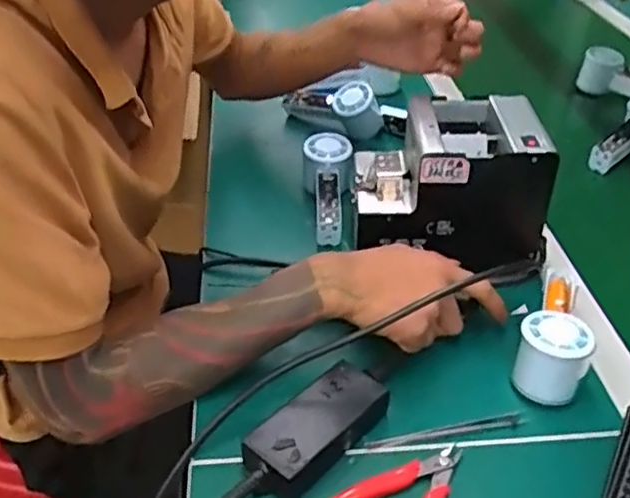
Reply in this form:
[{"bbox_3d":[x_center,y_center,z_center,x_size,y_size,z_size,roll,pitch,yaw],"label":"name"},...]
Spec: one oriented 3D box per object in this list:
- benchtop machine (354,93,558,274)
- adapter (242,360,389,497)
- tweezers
[{"bbox_3d":[0.132,-0.076,0.661,0.176,0.107,0.129,1,37,1],"label":"benchtop machine"},{"bbox_3d":[0.001,0.136,0.498,0.049,0.035,0.129,29,46,32],"label":"adapter"},{"bbox_3d":[0.105,0.143,0.517,0.132,0.006,0.016,-9,38,-12],"label":"tweezers"}]

